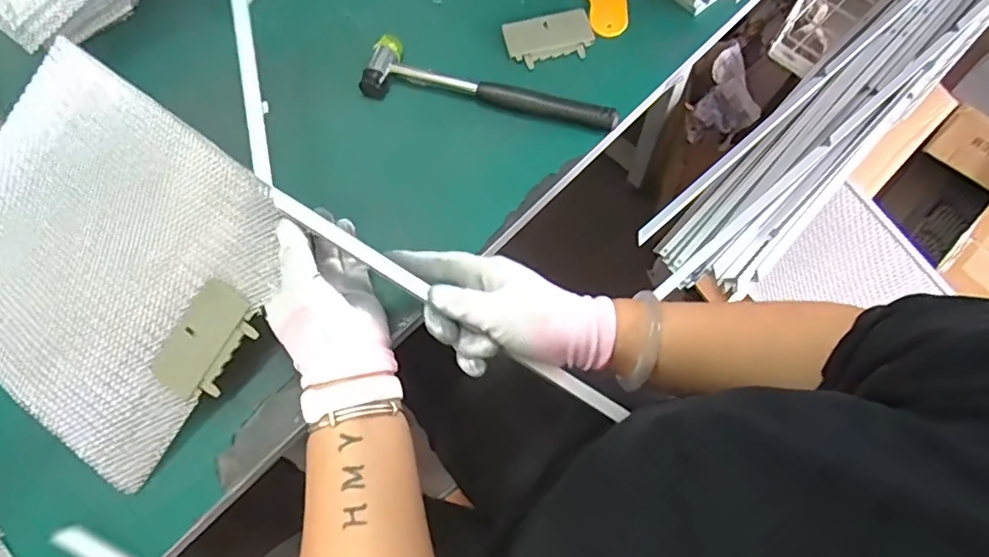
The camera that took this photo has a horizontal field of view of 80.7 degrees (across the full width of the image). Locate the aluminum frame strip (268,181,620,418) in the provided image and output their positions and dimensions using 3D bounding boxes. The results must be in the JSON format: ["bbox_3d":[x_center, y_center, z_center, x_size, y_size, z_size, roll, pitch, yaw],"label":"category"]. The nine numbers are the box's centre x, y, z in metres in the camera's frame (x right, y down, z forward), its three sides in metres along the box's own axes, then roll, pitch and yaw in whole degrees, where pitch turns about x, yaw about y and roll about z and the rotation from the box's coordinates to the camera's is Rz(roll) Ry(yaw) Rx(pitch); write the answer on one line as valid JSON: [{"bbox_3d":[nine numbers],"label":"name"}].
[{"bbox_3d":[-0.032,0.021,0.437,0.310,0.009,0.018,33,73,-1],"label":"aluminum frame strip"}]

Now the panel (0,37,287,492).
[{"bbox_3d":[-0.334,-0.032,0.477,0.323,0.018,0.245,35,87,13],"label":"panel"}]

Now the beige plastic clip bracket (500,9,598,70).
[{"bbox_3d":[0.056,-0.241,0.583,0.087,0.008,0.056,-12,69,-2],"label":"beige plastic clip bracket"}]

